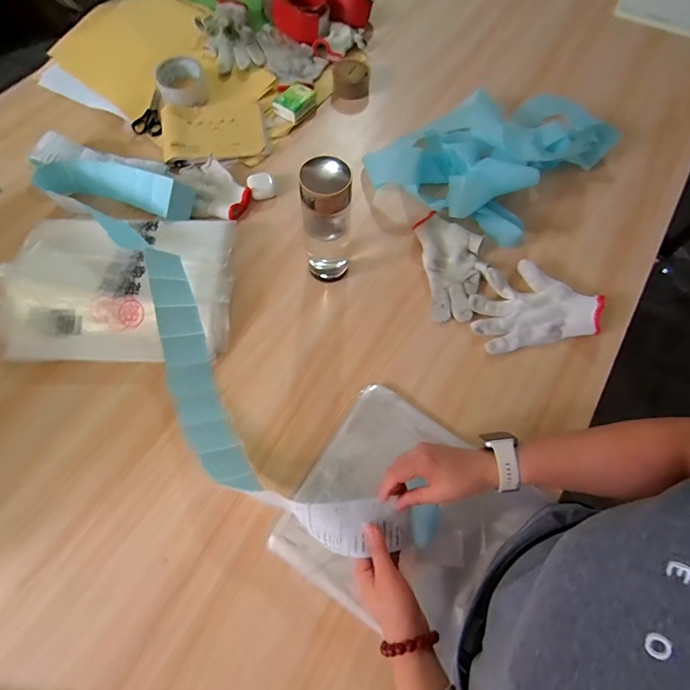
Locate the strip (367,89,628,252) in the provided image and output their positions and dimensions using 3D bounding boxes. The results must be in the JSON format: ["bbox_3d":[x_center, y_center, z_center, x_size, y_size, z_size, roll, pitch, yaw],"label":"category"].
[{"bbox_3d":[0.263,-0.351,0.682,0.289,0.077,0.364,42,73,13],"label":"strip"}]

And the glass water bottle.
[{"bbox_3d":[-0.024,-0.164,0.547,0.068,0.186,0.072,1,69,-2],"label":"glass water bottle"}]

